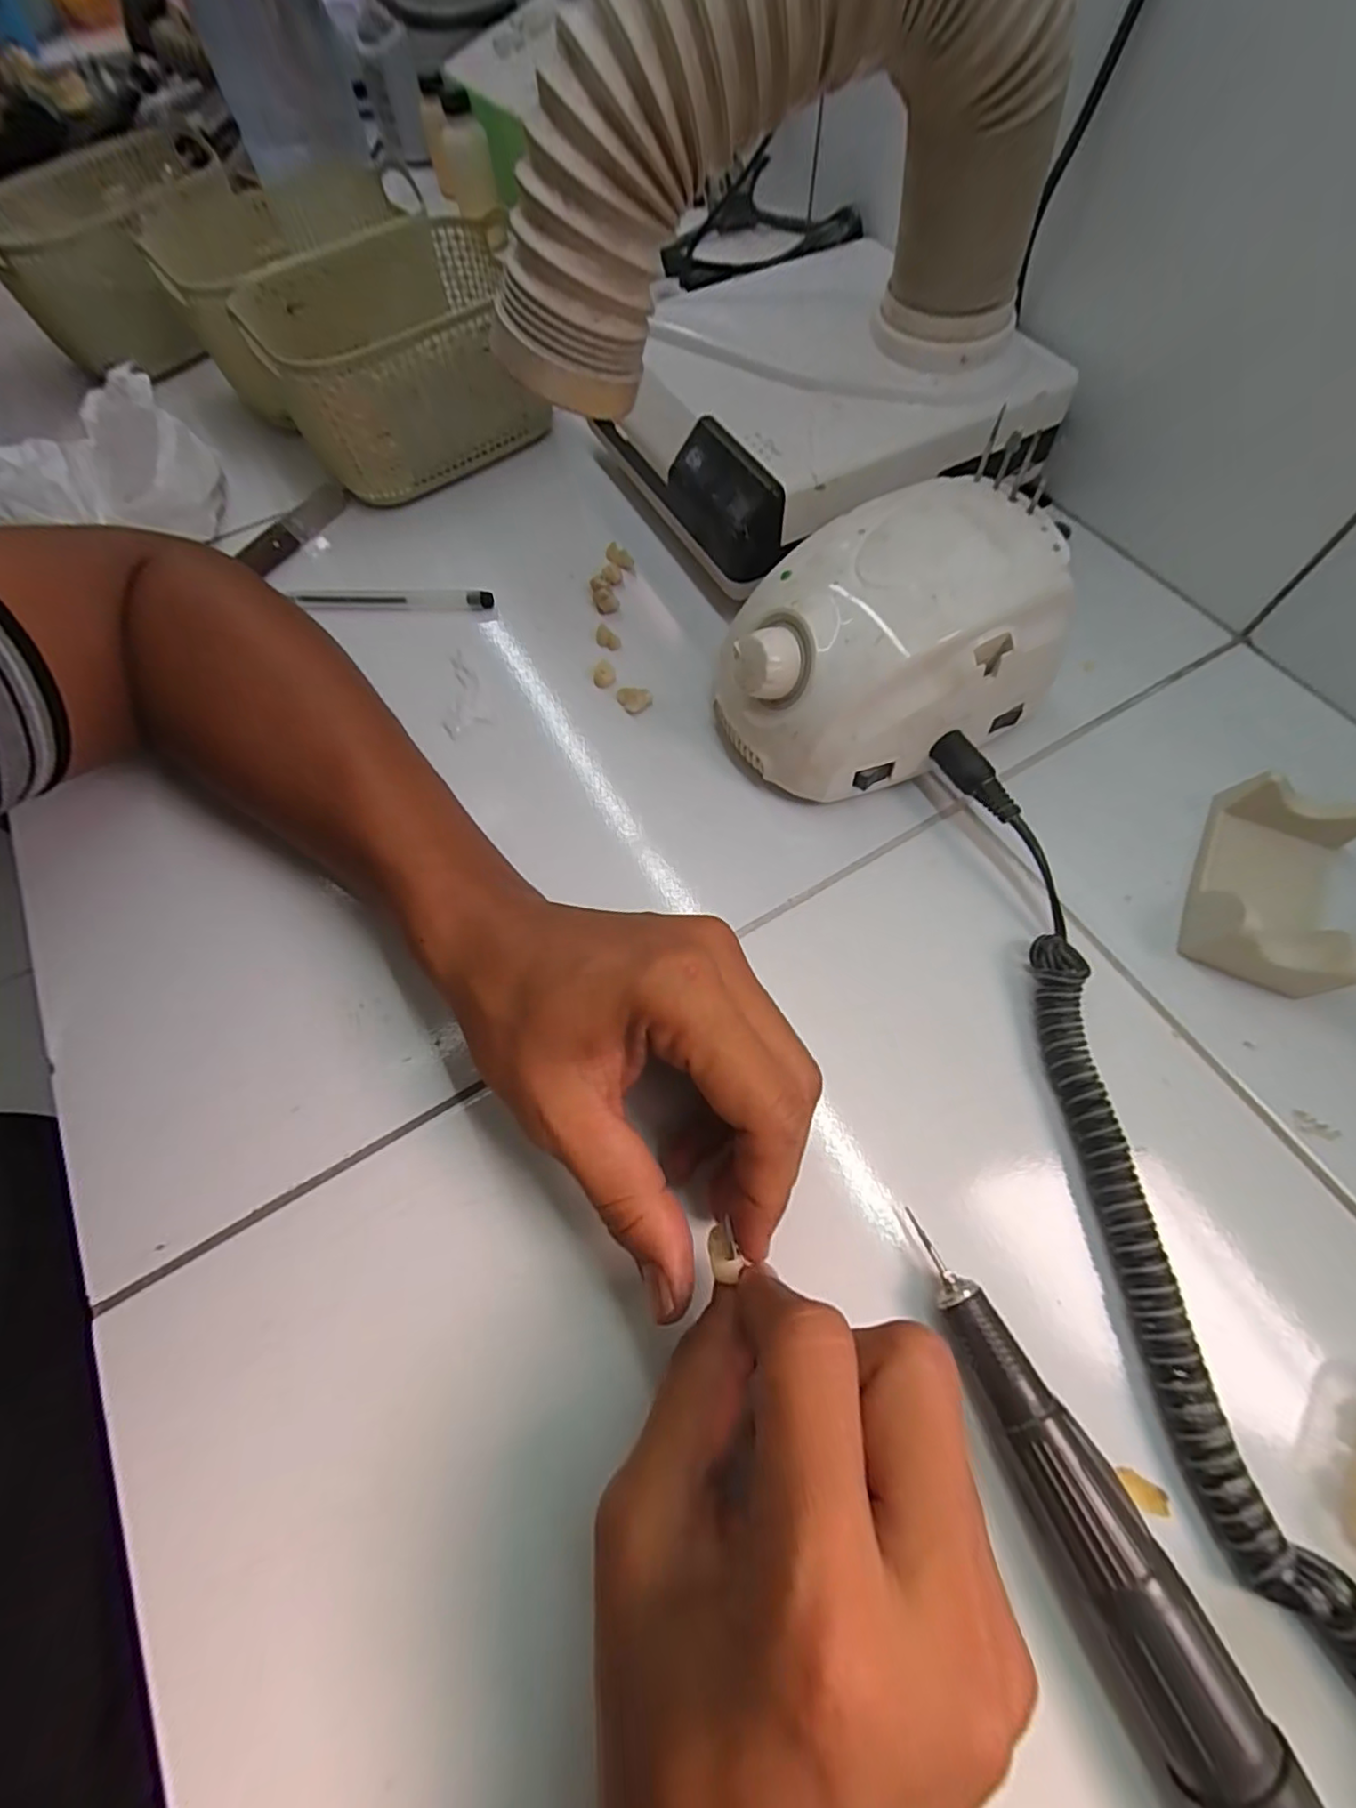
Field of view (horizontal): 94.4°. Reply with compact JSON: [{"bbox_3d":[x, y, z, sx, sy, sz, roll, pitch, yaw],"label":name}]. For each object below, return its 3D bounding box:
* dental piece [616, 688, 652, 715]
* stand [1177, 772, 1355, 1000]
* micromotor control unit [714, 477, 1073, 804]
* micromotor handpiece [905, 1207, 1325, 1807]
[{"bbox_3d":[-0.022,-0.108,0.331,0.018,0.008,0.012,-14,66,-5],"label":"dental piece"},{"bbox_3d":[0.245,-0.007,0.259,0.048,0.033,0.085,25,69,13],"label":"stand"},{"bbox_3d":[0.091,-0.112,0.284,0.134,0.085,0.091,-24,67,-9],"label":"micromotor control unit"},{"bbox_3d":[0.124,0.188,0.174,0.026,0.029,0.182,-23,67,-8],"label":"micromotor handpiece"}]

